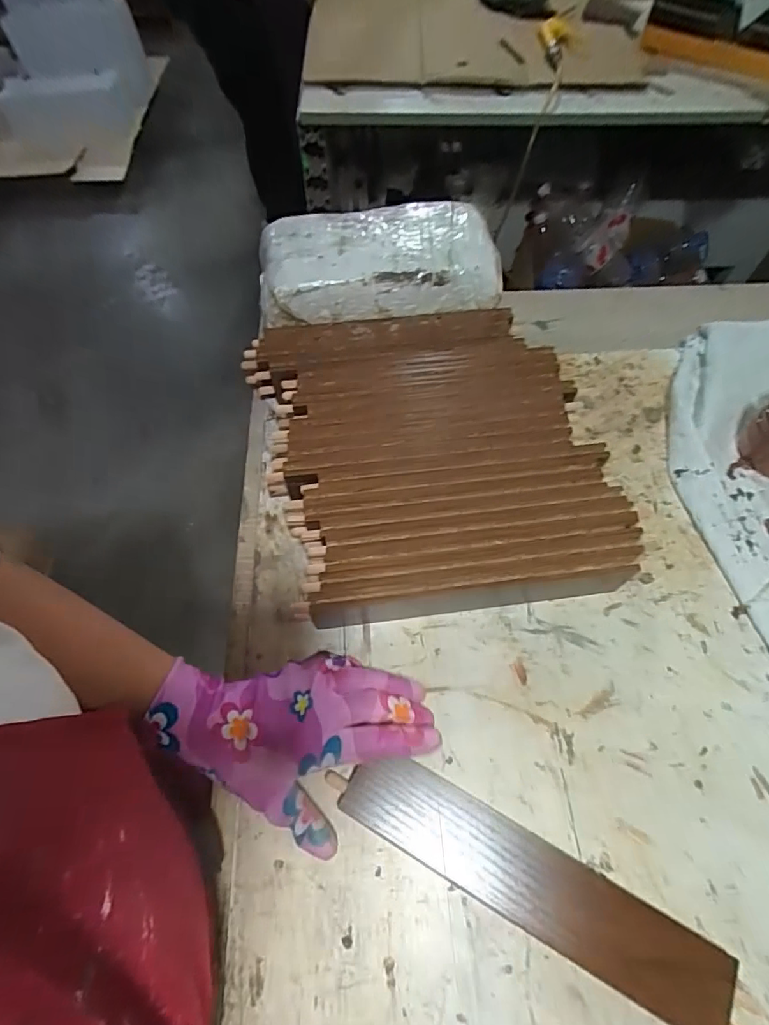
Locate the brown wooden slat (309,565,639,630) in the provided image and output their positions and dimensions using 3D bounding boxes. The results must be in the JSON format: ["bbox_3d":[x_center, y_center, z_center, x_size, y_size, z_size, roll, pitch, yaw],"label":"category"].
[{"bbox_3d":[0.073,0.066,0.406,0.265,0.048,0.017,-6,62,-2],"label":"brown wooden slat"}]

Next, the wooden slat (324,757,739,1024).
[{"bbox_3d":[0.090,0.239,0.329,0.254,0.015,0.054,24,62,15],"label":"wooden slat"}]

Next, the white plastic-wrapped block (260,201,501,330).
[{"bbox_3d":[-0.007,-0.256,0.523,0.241,0.068,0.110,-7,62,-3],"label":"white plastic-wrapped block"}]

